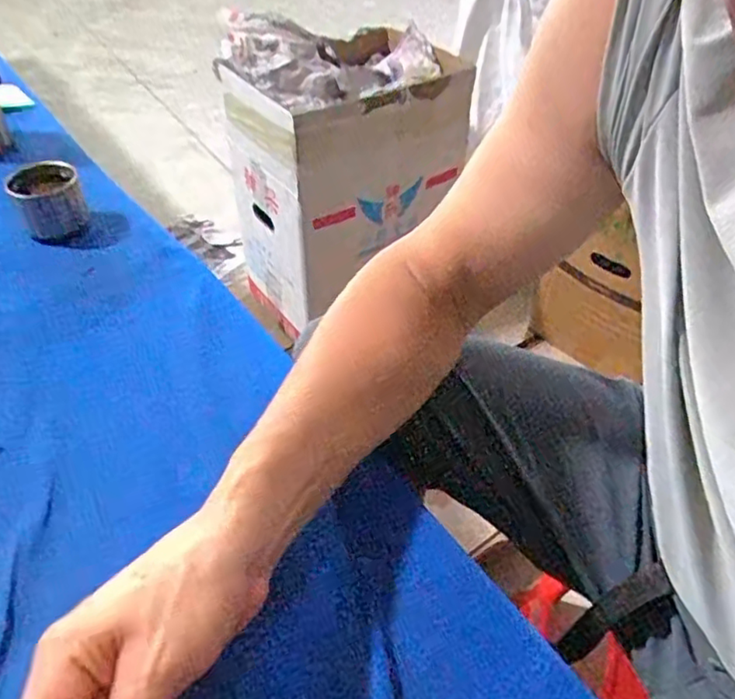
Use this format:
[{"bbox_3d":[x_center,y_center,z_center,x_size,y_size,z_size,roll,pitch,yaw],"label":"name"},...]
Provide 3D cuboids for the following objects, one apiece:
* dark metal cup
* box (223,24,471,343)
[{"bbox_3d":[-0.301,-0.139,0.592,0.060,0.060,0.064,2,44,-2],"label":"dark metal cup"},{"bbox_3d":[-0.068,-0.352,1.261,0.395,0.458,0.350,-27,52,-27],"label":"box"}]

